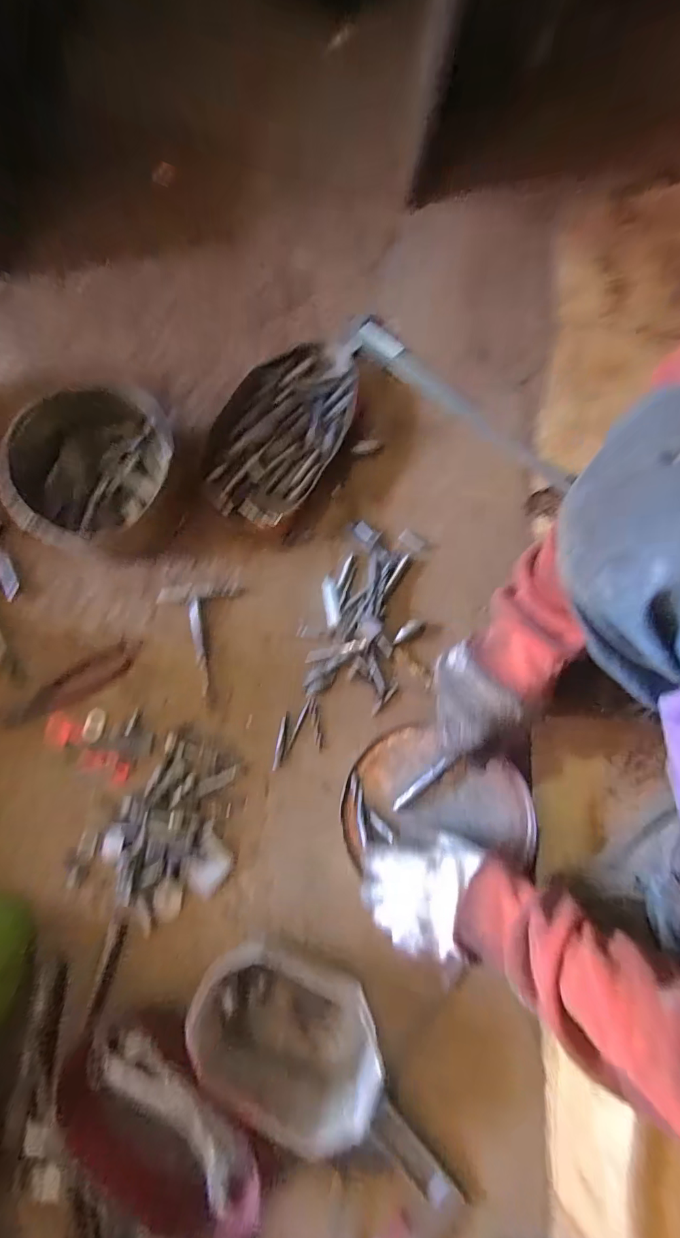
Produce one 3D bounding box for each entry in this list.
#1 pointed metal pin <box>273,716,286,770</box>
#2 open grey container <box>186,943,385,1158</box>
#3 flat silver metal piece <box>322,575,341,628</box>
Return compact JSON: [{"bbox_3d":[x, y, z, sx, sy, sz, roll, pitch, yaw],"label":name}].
[{"bbox_3d":[-0.073,0.149,0.544,0.007,0.004,0.062,11,78,2],"label":"pointed metal pin"},{"bbox_3d":[-0.052,0.411,0.448,0.188,0.068,0.128,22,78,2],"label":"open grey container"},{"bbox_3d":[-0.011,-0.022,0.561,0.018,0.012,0.065,-9,78,-5],"label":"flat silver metal piece"}]

